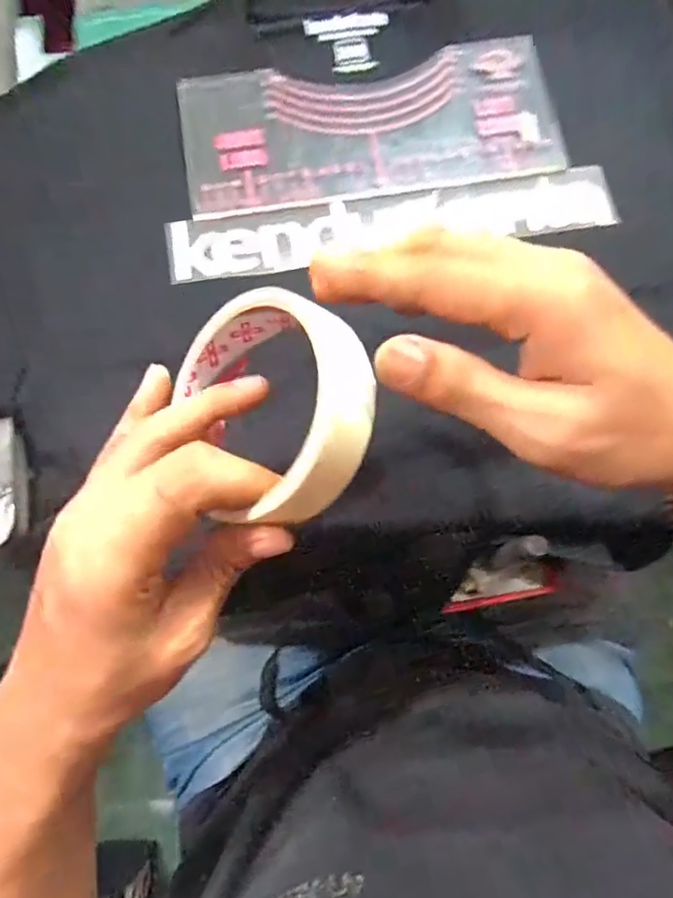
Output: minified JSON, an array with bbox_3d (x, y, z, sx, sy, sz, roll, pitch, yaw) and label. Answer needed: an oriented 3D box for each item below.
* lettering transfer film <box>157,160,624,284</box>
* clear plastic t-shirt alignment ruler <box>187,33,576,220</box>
[{"bbox_3d":[0.038,-0.151,0.377,0.296,0.007,0.046,-9,76,-2],"label":"lettering transfer film"},{"bbox_3d":[0.024,-0.228,0.393,0.255,0.011,0.111,-9,78,-3],"label":"clear plastic t-shirt alignment ruler"}]

